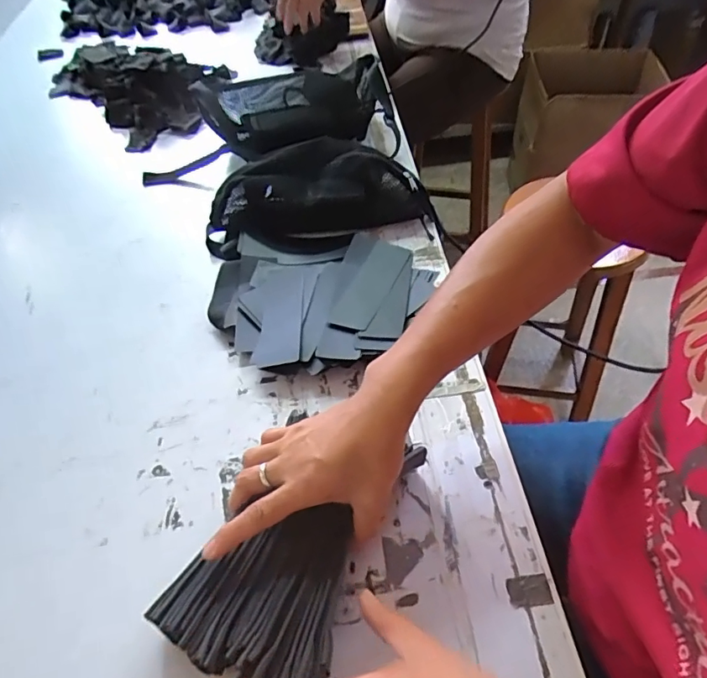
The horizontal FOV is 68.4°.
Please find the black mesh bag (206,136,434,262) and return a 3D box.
[{"bbox_3d":[-0.047,-0.183,0.675,0.290,0.077,0.149,-6,50,0],"label":"black mesh bag"}]

